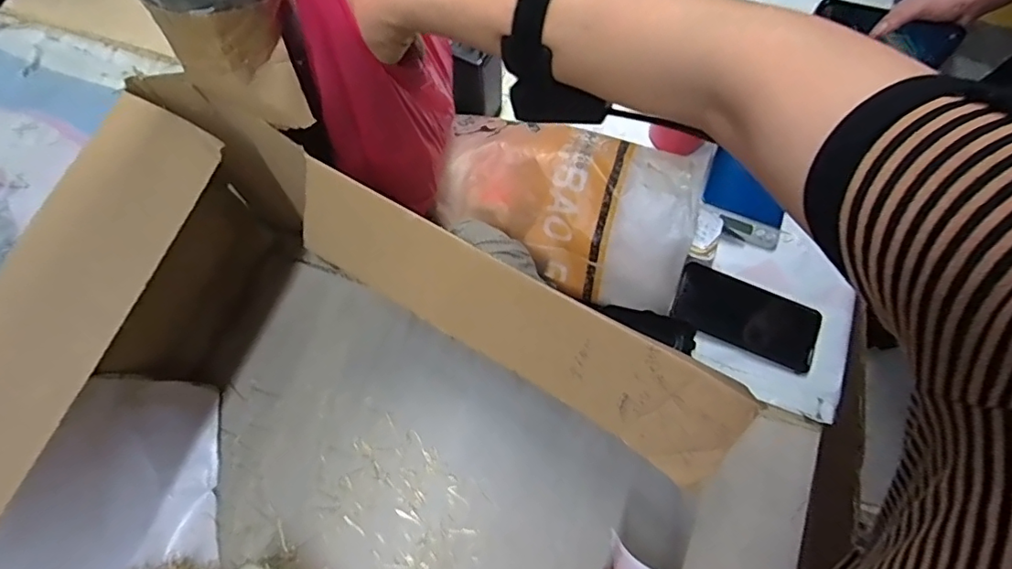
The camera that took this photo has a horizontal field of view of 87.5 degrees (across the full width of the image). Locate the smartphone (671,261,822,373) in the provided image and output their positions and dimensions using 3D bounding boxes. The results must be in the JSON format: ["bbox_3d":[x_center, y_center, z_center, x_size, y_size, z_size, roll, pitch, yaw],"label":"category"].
[{"bbox_3d":[0.280,0.036,0.616,0.160,0.010,0.080,22,73,7],"label":"smartphone"}]

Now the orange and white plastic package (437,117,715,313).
[{"bbox_3d":[0.068,-0.096,0.575,0.279,0.100,0.168,19,73,6],"label":"orange and white plastic package"}]

